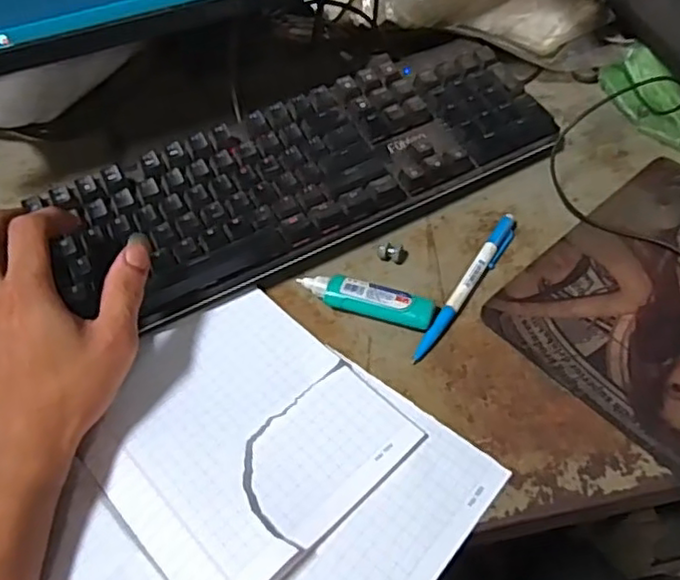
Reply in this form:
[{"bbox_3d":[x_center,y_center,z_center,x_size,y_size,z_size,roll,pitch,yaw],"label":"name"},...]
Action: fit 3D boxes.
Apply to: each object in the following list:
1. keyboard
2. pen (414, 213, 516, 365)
[{"bbox_3d":[-0.023,-0.095,0.481,0.371,0.048,0.133,-24,56,-14],"label":"keyboard"},{"bbox_3d":[0.090,-0.004,0.435,0.014,0.011,0.136,26,59,21],"label":"pen"}]

